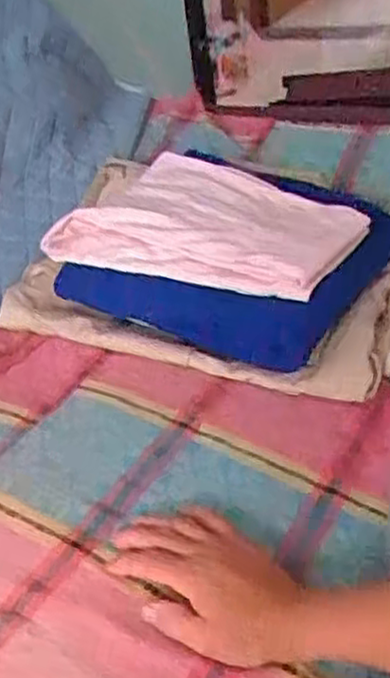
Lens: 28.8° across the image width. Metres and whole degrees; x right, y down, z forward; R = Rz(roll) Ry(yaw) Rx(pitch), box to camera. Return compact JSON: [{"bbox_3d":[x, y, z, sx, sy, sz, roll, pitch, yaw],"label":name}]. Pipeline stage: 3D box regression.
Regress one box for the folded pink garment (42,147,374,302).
[{"bbox_3d":[0.021,-0.136,0.890,0.328,0.044,0.226,14,40,32],"label":"folded pink garment"}]

